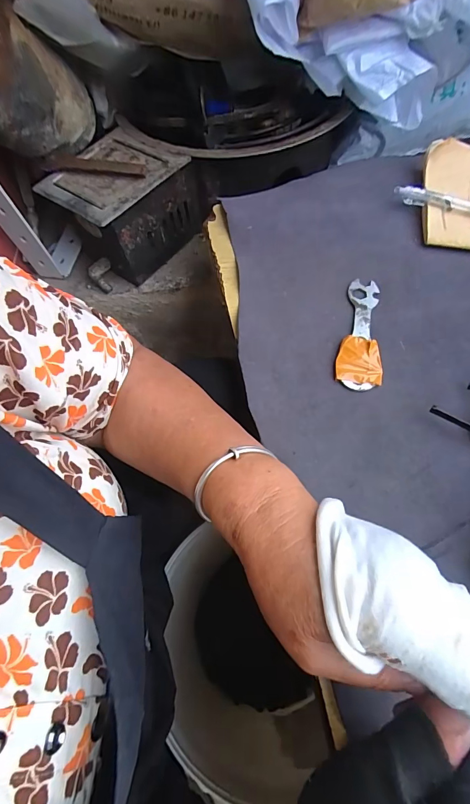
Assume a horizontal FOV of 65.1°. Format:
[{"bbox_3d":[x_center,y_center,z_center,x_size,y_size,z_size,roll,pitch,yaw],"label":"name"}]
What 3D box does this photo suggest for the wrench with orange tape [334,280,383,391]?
[{"bbox_3d":[0.114,-0.065,0.332,0.037,0.006,0.120,8,63,8],"label":"wrench with orange tape"}]

